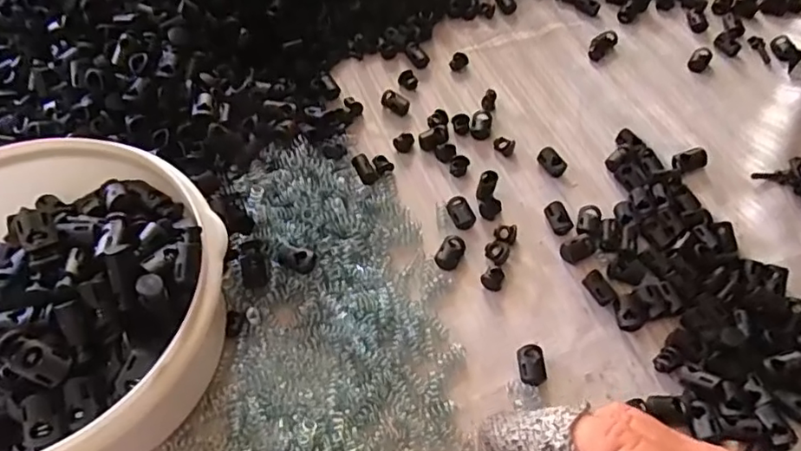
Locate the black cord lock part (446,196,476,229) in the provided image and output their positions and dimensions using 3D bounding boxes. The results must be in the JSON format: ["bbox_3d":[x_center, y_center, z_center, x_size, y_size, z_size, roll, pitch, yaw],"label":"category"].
[{"bbox_3d":[0.038,-0.008,0.352,0.015,0.007,0.021,-22,60,-15],"label":"black cord lock part"}]

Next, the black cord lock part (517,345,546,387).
[{"bbox_3d":[0.070,0.074,0.301,0.014,0.009,0.021,-6,57,-5],"label":"black cord lock part"}]

